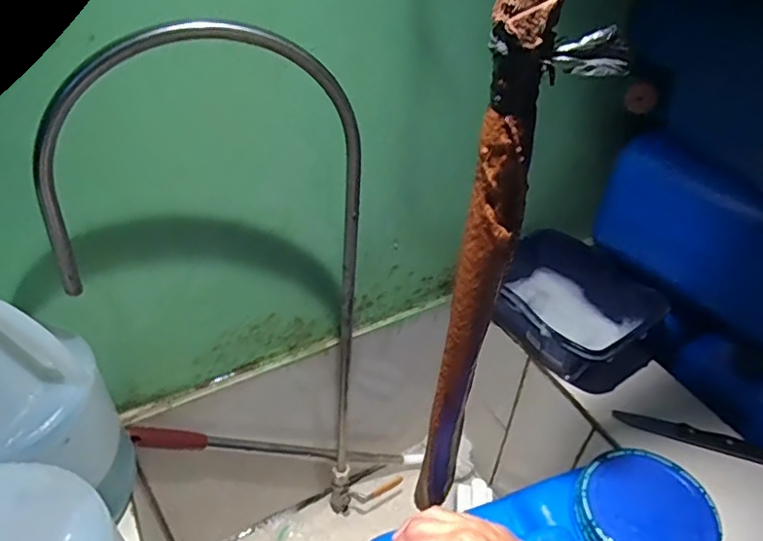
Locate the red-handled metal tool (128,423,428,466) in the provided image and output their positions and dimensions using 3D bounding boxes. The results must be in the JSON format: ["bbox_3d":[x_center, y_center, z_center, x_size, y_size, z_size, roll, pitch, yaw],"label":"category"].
[{"bbox_3d":[-0.109,0.256,0.798,0.517,0.031,0.024,25,21,-44],"label":"red-handled metal tool"}]

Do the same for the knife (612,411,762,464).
[{"bbox_3d":[0.357,0.188,0.644,0.169,0.015,0.019,15,43,14],"label":"knife"}]

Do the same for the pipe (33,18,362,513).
[{"bbox_3d":[-0.136,0.079,0.561,0.242,0.621,0.025,-18,45,-22],"label":"pipe"}]

